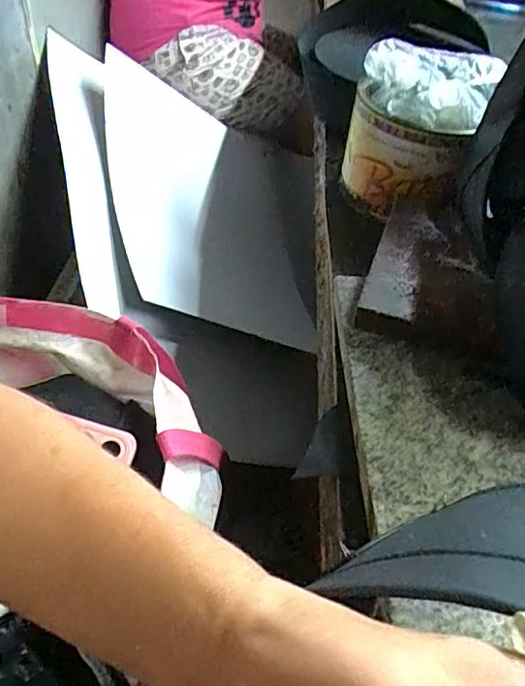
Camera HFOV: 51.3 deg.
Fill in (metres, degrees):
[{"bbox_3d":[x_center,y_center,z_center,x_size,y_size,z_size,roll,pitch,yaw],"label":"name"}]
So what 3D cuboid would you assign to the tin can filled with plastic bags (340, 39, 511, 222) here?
[{"bbox_3d":[0.146,-0.210,0.542,0.123,0.120,0.117,22,48,15],"label":"tin can filled with plastic bags"}]

